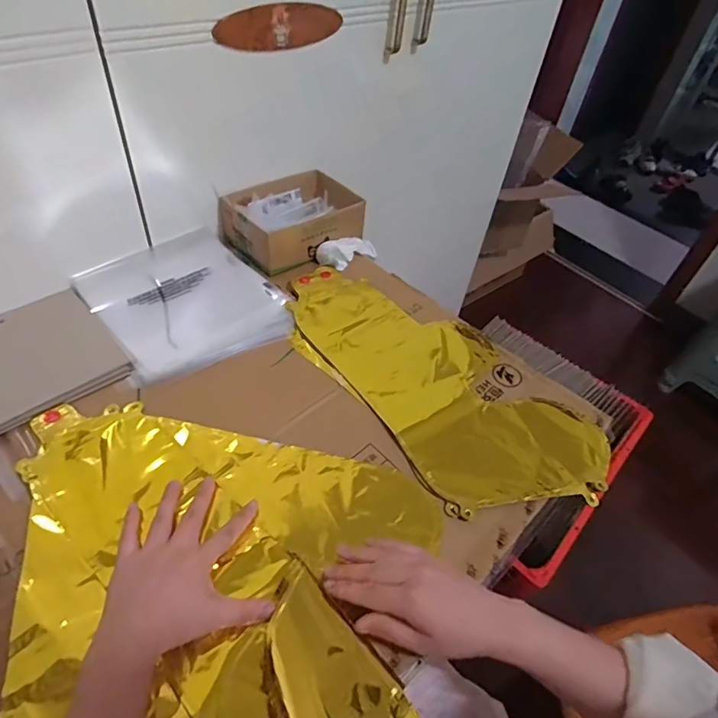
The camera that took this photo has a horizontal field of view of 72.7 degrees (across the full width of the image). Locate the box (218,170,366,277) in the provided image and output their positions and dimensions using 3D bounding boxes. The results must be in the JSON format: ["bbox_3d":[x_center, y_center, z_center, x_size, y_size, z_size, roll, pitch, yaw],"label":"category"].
[{"bbox_3d":[-0.097,-0.211,0.742,0.139,0.063,0.188,39,54,25],"label":"box"}]

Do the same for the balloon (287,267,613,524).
[{"bbox_3d":[0.085,0.013,0.597,0.211,0.024,0.427,-27,56,-28],"label":"balloon"}]

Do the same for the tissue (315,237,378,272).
[{"bbox_3d":[-0.014,-0.166,0.751,0.040,0.031,0.112,34,37,24],"label":"tissue"}]

